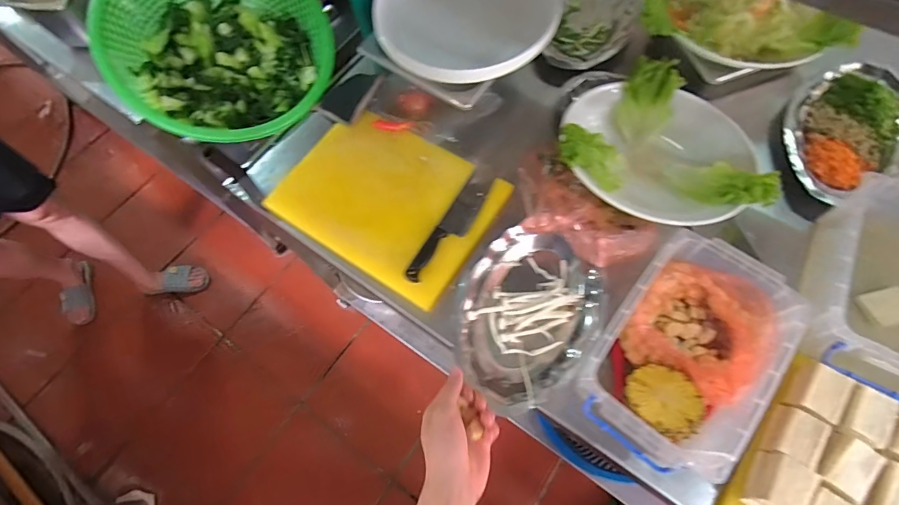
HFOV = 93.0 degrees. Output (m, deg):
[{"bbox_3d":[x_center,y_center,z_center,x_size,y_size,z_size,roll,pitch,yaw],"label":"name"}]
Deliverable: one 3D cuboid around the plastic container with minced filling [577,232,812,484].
[{"bbox_3d":[0.352,0.151,0.648,0.215,0.101,0.322,37,74,17],"label":"plastic container with minced filling"}]

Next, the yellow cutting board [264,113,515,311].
[{"bbox_3d":[-0.117,-0.107,0.839,0.389,0.035,0.291,30,71,15],"label":"yellow cutting board"}]

